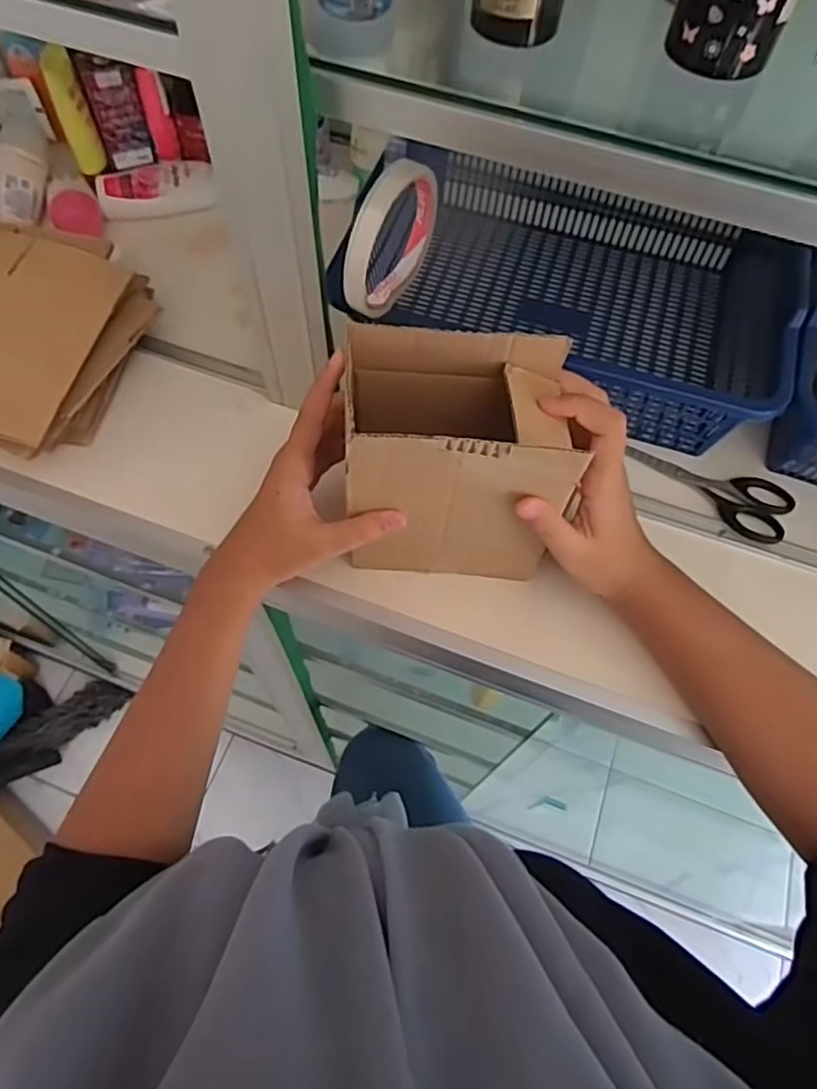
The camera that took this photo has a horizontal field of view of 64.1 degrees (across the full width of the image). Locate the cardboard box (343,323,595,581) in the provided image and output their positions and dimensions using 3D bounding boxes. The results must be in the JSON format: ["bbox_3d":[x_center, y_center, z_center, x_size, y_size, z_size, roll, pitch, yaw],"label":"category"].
[{"bbox_3d":[0.028,-0.053,0.415,0.129,0.140,0.093,3,65,-1],"label":"cardboard box"}]

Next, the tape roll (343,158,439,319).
[{"bbox_3d":[-0.011,-0.183,0.392,0.014,0.086,0.094,28,67,10],"label":"tape roll"}]

